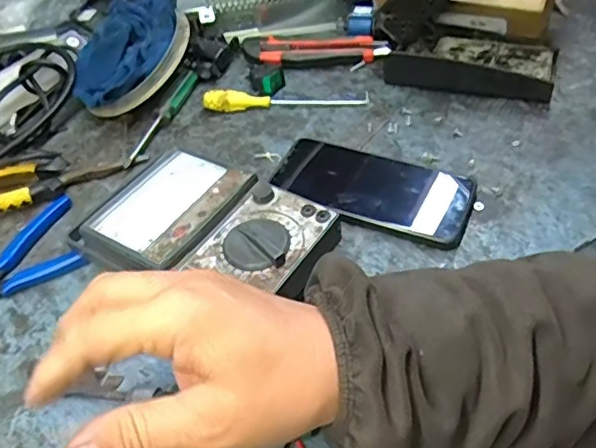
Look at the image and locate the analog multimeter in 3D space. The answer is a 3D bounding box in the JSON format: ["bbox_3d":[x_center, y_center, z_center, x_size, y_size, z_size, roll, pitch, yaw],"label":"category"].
[{"bbox_3d":[-0.067,0.009,0.431,0.187,0.050,0.121,14,51,20],"label":"analog multimeter"}]

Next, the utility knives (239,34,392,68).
[{"bbox_3d":[0.019,-0.187,0.616,0.155,0.010,0.036,3,74,3],"label":"utility knives"}]

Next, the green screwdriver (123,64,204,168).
[{"bbox_3d":[-0.136,-0.110,0.571,0.017,0.016,0.148,13,51,18],"label":"green screwdriver"}]

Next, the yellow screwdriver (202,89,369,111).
[{"bbox_3d":[-0.014,-0.129,0.574,0.162,0.018,0.022,-1,48,6],"label":"yellow screwdriver"}]

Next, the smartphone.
[{"bbox_3d":[0.060,-0.032,0.473,0.159,0.016,0.087,17,49,13],"label":"smartphone"}]

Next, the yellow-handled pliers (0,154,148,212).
[{"bbox_3d":[-0.227,-0.045,0.524,0.161,0.022,0.048,-26,50,-16],"label":"yellow-handled pliers"}]

